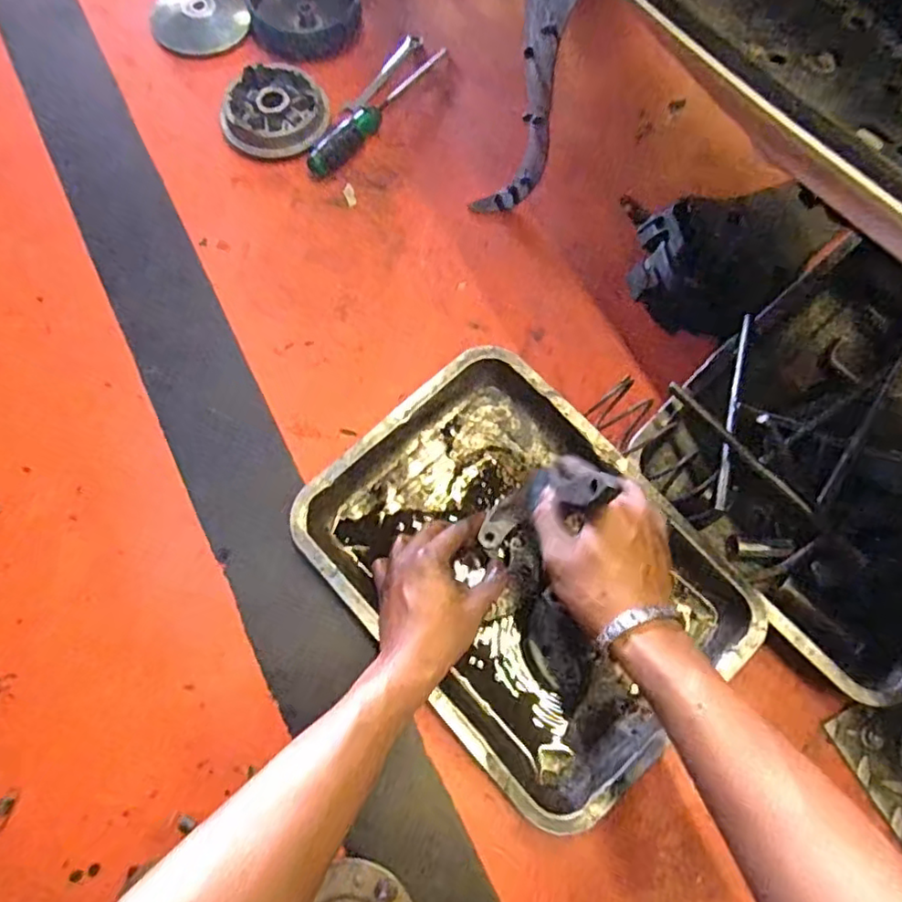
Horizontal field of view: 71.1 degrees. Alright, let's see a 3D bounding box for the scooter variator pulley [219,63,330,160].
[{"bbox_3d":[-0.201,-0.386,0.719,0.117,0.032,0.118,0,71,-1],"label":"scooter variator pulley"}]

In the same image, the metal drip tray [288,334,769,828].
[{"bbox_3d":[0.058,0.099,0.541,0.253,0.057,0.343,-41,76,-14],"label":"metal drip tray"}]

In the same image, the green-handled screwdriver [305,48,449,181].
[{"bbox_3d":[-0.076,-0.398,0.726,0.031,0.033,0.233,38,74,11],"label":"green-handled screwdriver"}]

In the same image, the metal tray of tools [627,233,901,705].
[{"bbox_3d":[0.370,0.001,0.568,0.354,0.071,0.302,-39,76,-14],"label":"metal tray of tools"}]

